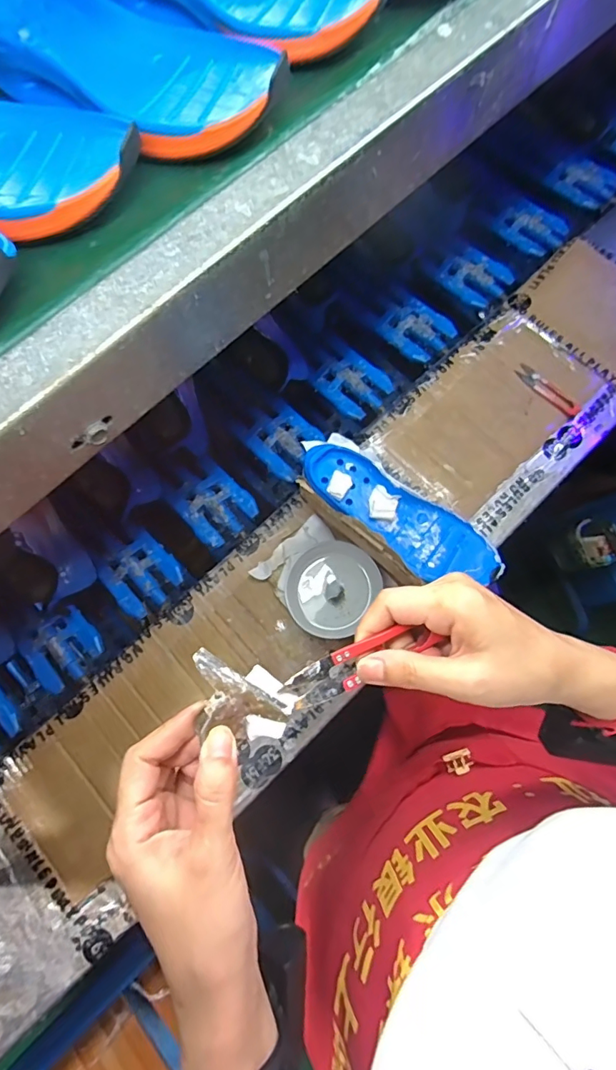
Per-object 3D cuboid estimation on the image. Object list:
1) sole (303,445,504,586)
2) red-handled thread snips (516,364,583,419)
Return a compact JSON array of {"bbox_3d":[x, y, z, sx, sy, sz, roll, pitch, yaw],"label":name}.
[{"bbox_3d":[0.109,-0.024,0.574,0.251,0.030,0.080,36,82,8],"label":"sole"},{"bbox_3d":[0.337,-0.204,0.682,0.021,0.008,0.103,-39,81,-6],"label":"red-handled thread snips"}]

